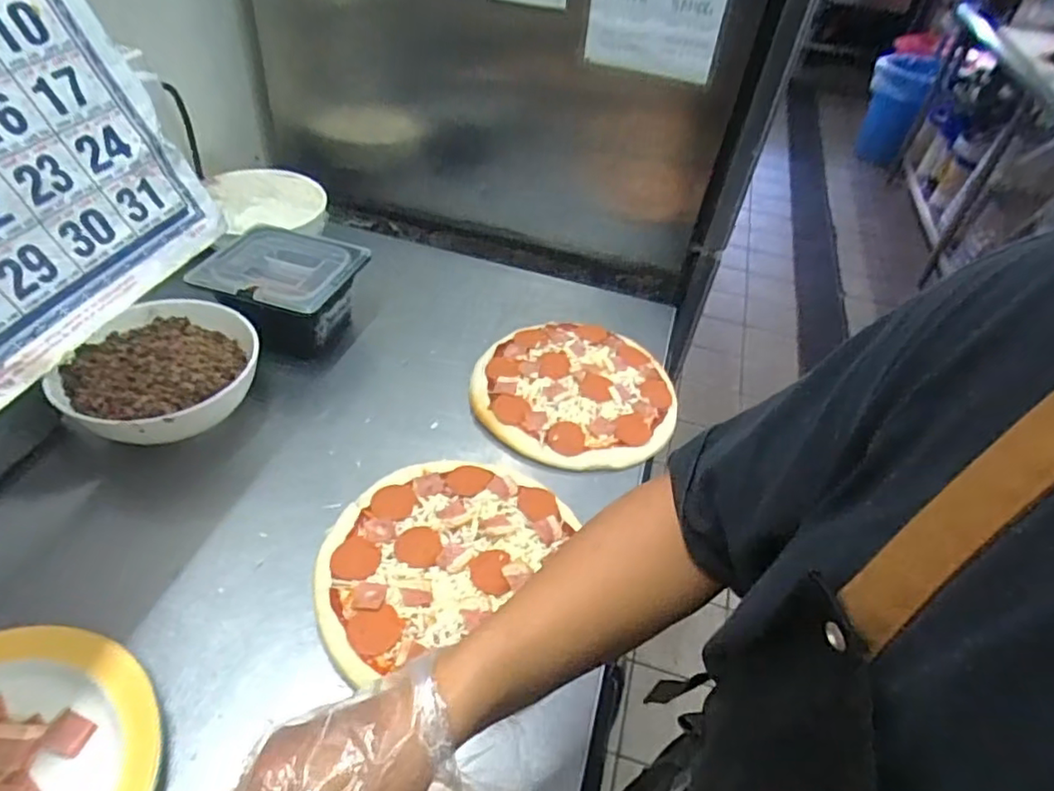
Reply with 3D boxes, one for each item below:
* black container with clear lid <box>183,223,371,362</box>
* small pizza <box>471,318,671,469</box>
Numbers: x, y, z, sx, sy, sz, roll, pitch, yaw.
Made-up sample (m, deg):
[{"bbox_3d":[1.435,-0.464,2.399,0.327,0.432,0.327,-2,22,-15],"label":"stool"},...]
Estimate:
[{"bbox_3d":[-0.310,-0.124,0.807,0.170,0.105,0.159,15,44,10],"label":"black container with clear lid"},{"bbox_3d":[0.061,-0.007,0.778,0.238,0.026,0.233,3,43,-3],"label":"small pizza"}]

